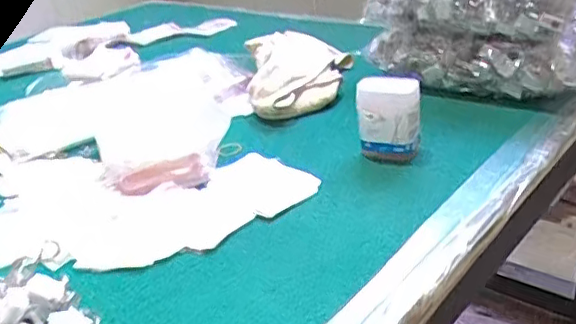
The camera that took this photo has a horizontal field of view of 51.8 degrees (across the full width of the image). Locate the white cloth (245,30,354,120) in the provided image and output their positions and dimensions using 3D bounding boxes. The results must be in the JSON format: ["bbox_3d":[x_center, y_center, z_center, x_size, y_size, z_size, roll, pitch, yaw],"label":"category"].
[{"bbox_3d":[0.015,-0.129,0.858,0.146,0.064,0.211,-3,27,5],"label":"white cloth"}]

